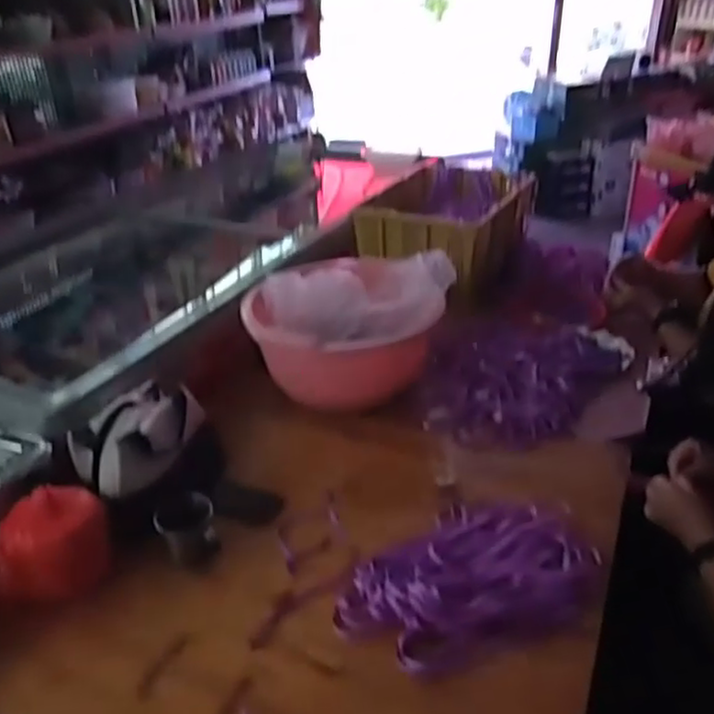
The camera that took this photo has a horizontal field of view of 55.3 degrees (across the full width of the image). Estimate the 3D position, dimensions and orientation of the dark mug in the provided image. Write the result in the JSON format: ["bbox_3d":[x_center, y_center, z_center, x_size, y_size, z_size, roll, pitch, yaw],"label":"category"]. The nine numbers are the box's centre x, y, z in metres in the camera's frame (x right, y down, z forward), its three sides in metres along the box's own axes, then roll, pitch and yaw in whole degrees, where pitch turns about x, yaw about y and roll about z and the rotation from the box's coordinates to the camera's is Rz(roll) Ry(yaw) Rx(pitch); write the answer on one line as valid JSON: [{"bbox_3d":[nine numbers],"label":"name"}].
[{"bbox_3d":[-0.252,0.262,1.018,0.084,0.082,0.092,-11,30,-15],"label":"dark mug"}]

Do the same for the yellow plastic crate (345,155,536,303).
[{"bbox_3d":[0.231,-0.352,1.877,0.377,0.212,0.508,12,32,24],"label":"yellow plastic crate"}]

